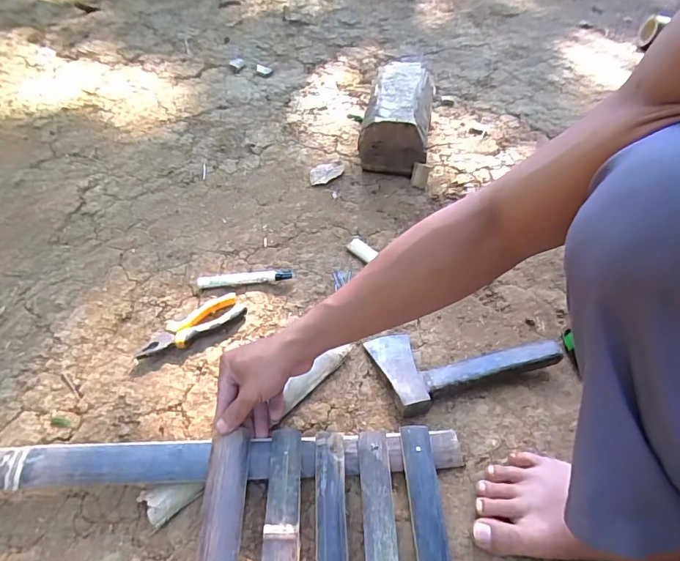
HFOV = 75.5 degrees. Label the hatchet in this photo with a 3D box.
[{"bbox_3d":[0.178,0.096,0.619,0.253,0.029,0.120,-15,51,-16],"label":"hatchet"}]

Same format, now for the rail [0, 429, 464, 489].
[{"bbox_3d":[-0.299,0.206,0.487,0.891,0.043,0.051,-1,49,-4],"label":"rail"}]

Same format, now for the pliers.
[{"bbox_3d":[-0.209,0.064,0.621,0.151,0.025,0.048,-27,56,-25],"label":"pliers"}]

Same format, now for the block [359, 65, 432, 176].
[{"bbox_3d":[0.131,-0.342,0.938,0.133,0.123,0.282,12,49,7],"label":"block"}]

